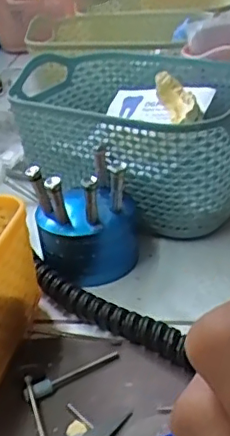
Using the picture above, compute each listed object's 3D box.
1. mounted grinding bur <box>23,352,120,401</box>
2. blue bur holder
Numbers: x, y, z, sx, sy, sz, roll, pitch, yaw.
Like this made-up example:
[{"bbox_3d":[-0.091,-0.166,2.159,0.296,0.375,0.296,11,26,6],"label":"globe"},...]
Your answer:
[{"bbox_3d":[-0.020,0.073,0.280,0.050,0.006,0.006,-23,34,-26],"label":"mounted grinding bur"},{"bbox_3d":[-0.017,-0.003,0.351,0.059,0.062,0.056,-6,30,0],"label":"blue bur holder"}]

